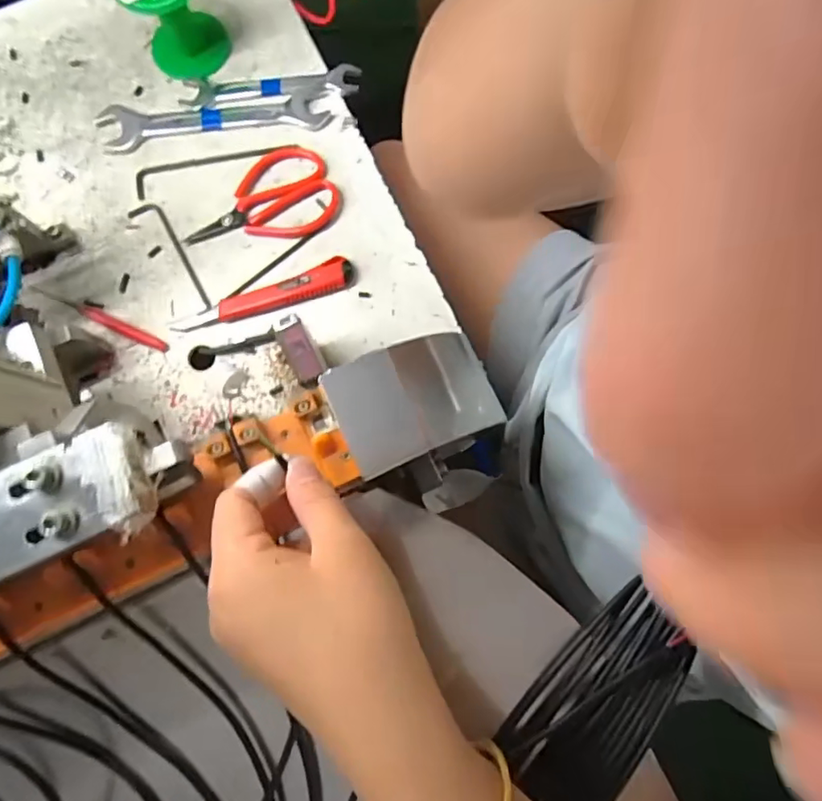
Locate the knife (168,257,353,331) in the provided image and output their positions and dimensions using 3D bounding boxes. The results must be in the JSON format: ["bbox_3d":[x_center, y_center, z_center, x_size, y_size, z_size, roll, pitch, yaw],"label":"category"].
[{"bbox_3d":[-0.120,-0.082,0.450,0.149,0.009,0.023,-20,80,-3],"label":"knife"}]

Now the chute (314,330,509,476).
[{"bbox_3d":[0.004,-0.003,0.305,0.090,0.010,0.062,-20,79,-22],"label":"chute"}]

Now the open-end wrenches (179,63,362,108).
[{"bbox_3d":[-0.123,-0.276,0.486,0.153,0.005,0.028,-5,79,0],"label":"open-end wrenches"}]

